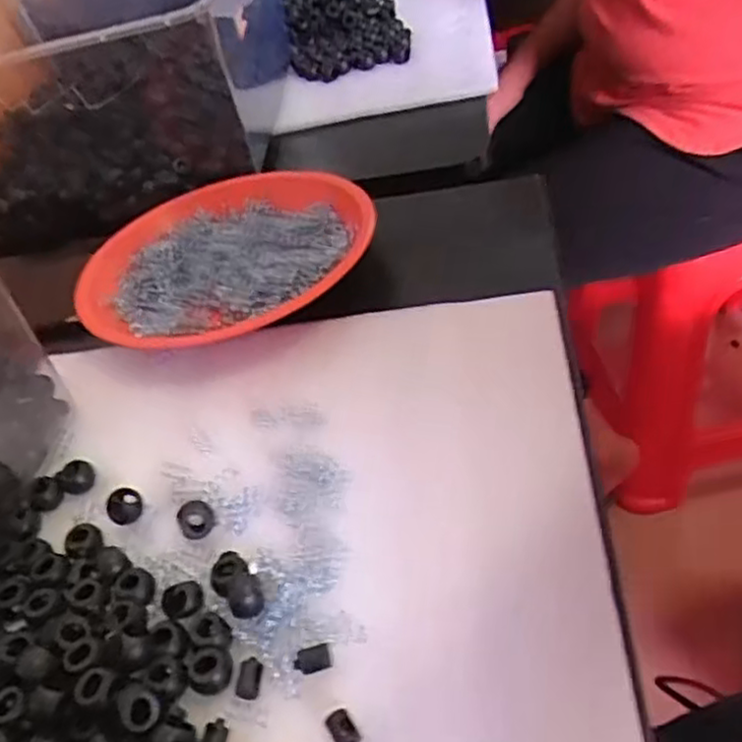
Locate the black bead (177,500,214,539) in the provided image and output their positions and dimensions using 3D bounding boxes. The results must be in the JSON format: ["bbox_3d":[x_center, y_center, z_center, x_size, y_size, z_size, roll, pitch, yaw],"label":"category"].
[{"bbox_3d":[-0.081,0.068,0.334,0.015,0.007,0.016,-8,44,8],"label":"black bead"}]

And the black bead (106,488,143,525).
[{"bbox_3d":[-0.118,0.066,0.350,0.017,0.013,0.015,-33,46,-17],"label":"black bead"}]

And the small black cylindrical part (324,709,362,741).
[{"bbox_3d":[-0.010,0.129,0.259,0.009,0.007,0.014,-31,46,-16],"label":"small black cylindrical part"}]

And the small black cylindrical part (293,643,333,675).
[{"bbox_3d":[-0.023,0.110,0.279,0.015,0.004,0.010,-16,43,-1],"label":"small black cylindrical part"}]

